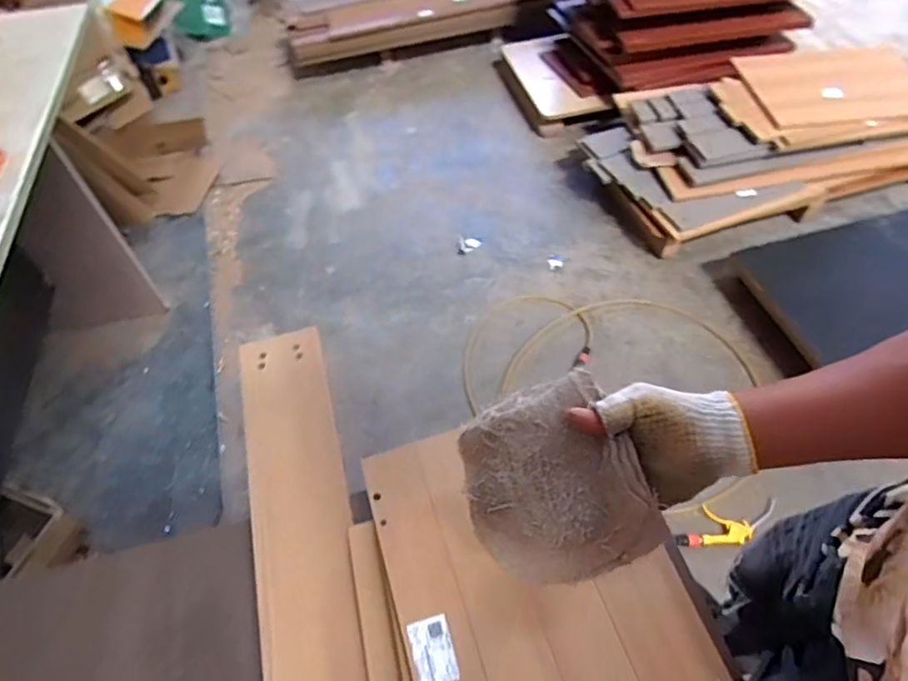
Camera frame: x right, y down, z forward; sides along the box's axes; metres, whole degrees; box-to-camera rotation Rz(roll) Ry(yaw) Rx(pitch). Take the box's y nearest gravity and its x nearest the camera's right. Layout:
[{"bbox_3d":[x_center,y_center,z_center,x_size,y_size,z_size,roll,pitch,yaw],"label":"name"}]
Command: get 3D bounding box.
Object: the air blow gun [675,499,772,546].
[{"bbox_3d":[0.644,0.442,1.326,0.229,0.031,0.088,-23,58,15],"label":"air blow gun"}]

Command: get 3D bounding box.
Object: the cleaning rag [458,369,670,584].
[{"bbox_3d":[0.080,0.119,0.464,0.130,0.085,0.146,-17,60,-6],"label":"cleaning rag"}]

